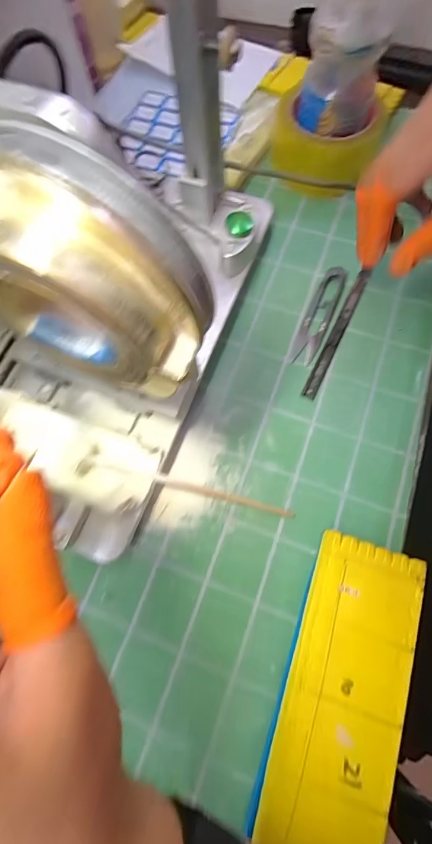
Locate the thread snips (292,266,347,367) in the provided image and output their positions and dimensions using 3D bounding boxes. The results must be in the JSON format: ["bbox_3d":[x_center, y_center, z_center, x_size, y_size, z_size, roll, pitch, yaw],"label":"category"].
[{"bbox_3d":[0.094,-0.098,0.327,0.022,0.006,0.101,22,74,9],"label":"thread snips"}]

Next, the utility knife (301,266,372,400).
[{"bbox_3d":[0.108,-0.081,0.320,0.011,0.008,0.137,26,78,9],"label":"utility knife"}]

